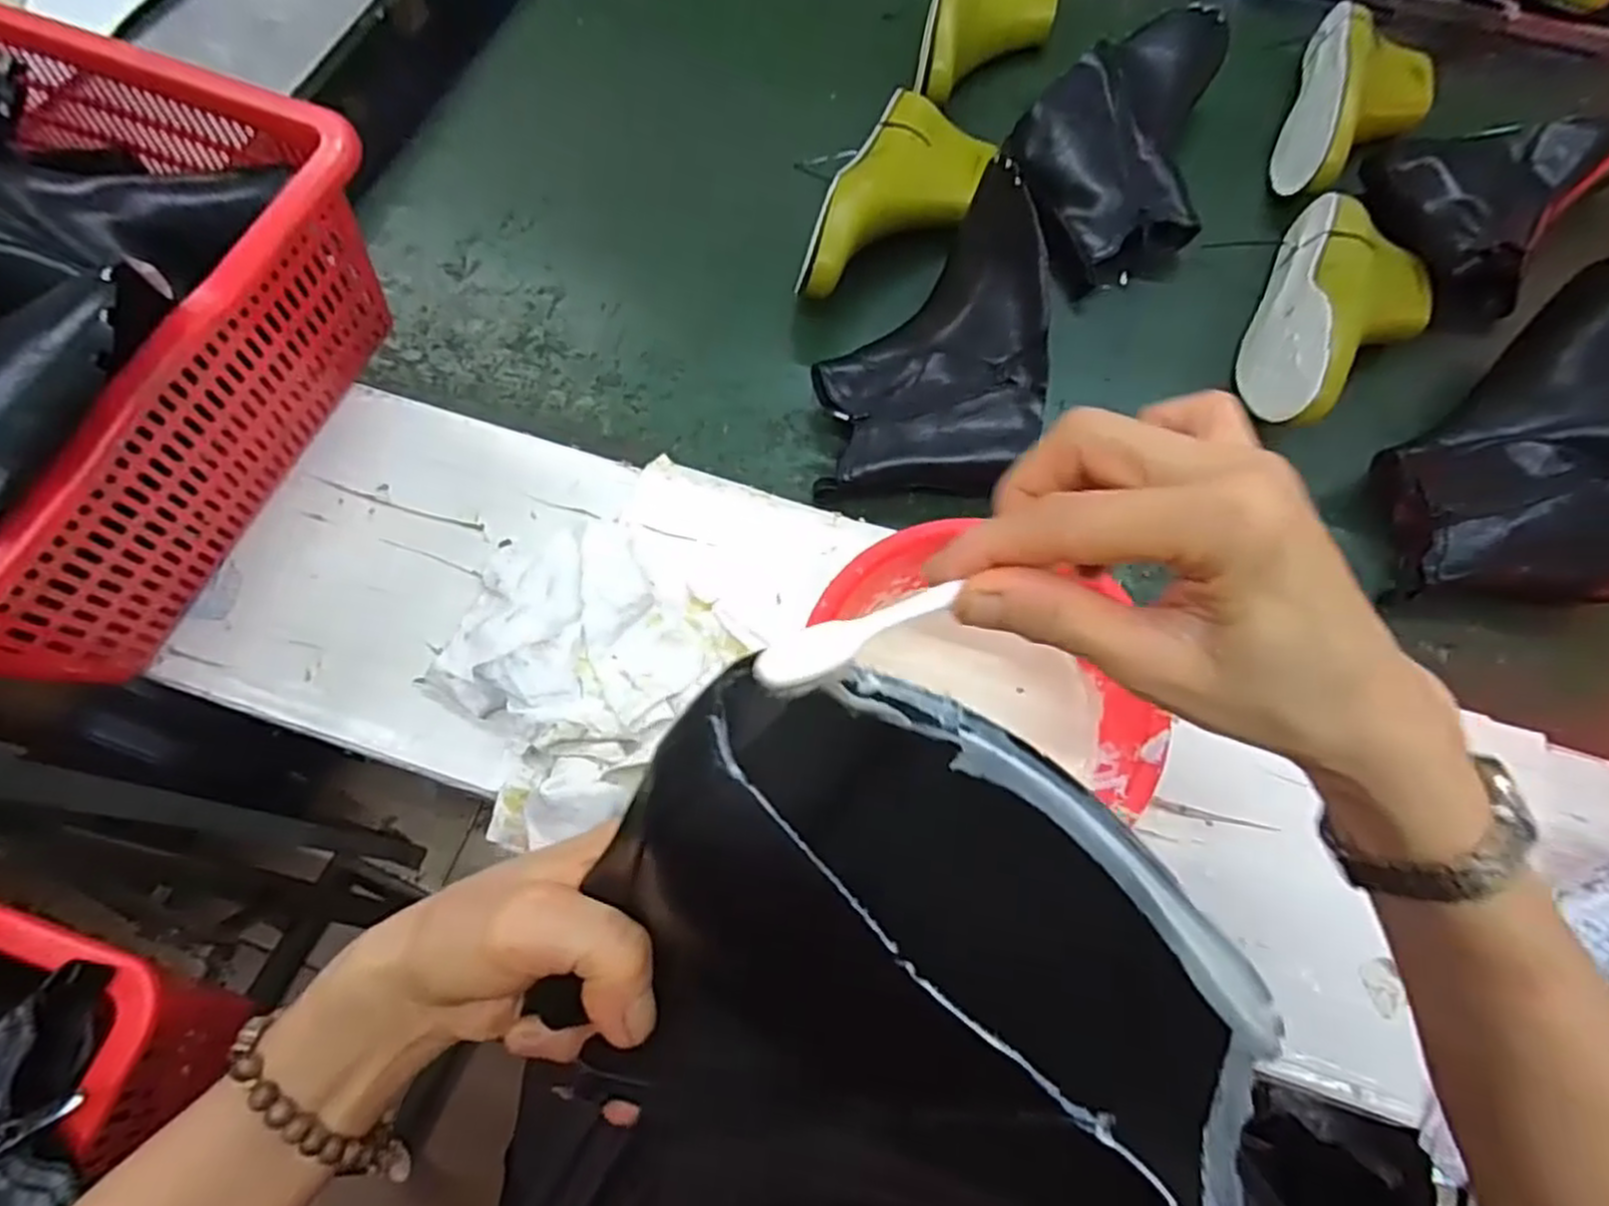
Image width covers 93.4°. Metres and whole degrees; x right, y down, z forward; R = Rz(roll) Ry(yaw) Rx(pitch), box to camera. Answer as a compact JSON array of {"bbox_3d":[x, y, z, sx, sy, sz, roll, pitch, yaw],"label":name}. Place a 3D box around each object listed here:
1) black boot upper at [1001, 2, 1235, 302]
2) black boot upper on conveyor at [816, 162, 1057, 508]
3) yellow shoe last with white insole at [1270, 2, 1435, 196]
[{"bbox_3d":[0.263,-0.397,0.640,0.160,0.084,0.276,17,69,6],"label":"black boot upper"},{"bbox_3d":[0.094,-0.194,0.553,0.158,0.104,0.239,7,68,3],"label":"black boot upper on conveyor"},{"bbox_3d":[0.494,-0.438,0.666,0.107,0.065,0.219,23,70,9],"label":"yellow shoe last with white insole"}]

